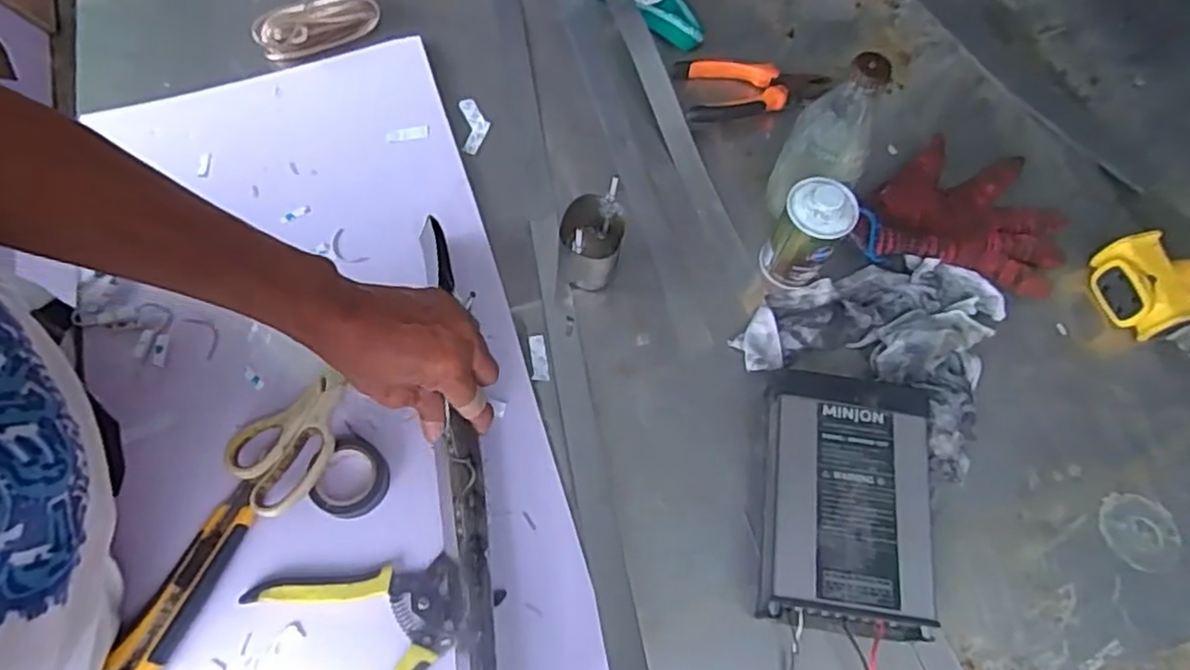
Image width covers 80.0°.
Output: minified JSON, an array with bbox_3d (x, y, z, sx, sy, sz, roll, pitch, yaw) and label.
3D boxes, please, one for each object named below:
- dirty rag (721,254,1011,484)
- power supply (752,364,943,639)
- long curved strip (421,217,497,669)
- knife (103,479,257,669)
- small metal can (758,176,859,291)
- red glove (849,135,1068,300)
[{"bbox_3d":[0.241,-0.006,0.587,0.192,0.035,0.179,30,68,9],"label":"dirty rag"},{"bbox_3d":[0.179,0.121,0.519,0.114,0.049,0.176,8,67,0],"label":"power supply"},{"bbox_3d":[-0.099,0.098,0.514,0.031,0.044,0.418,-8,67,-7],"label":"long curved strip"},{"bbox_3d":[-0.276,0.170,0.482,0.032,0.024,0.145,23,67,6],"label":"knife"},{"bbox_3d":[0.173,-0.083,0.582,0.052,0.093,0.048,1,67,-3],"label":"small metal can"},{"bbox_3d":[0.330,-0.116,0.630,0.195,0.044,0.139,9,67,1],"label":"red glove"}]

